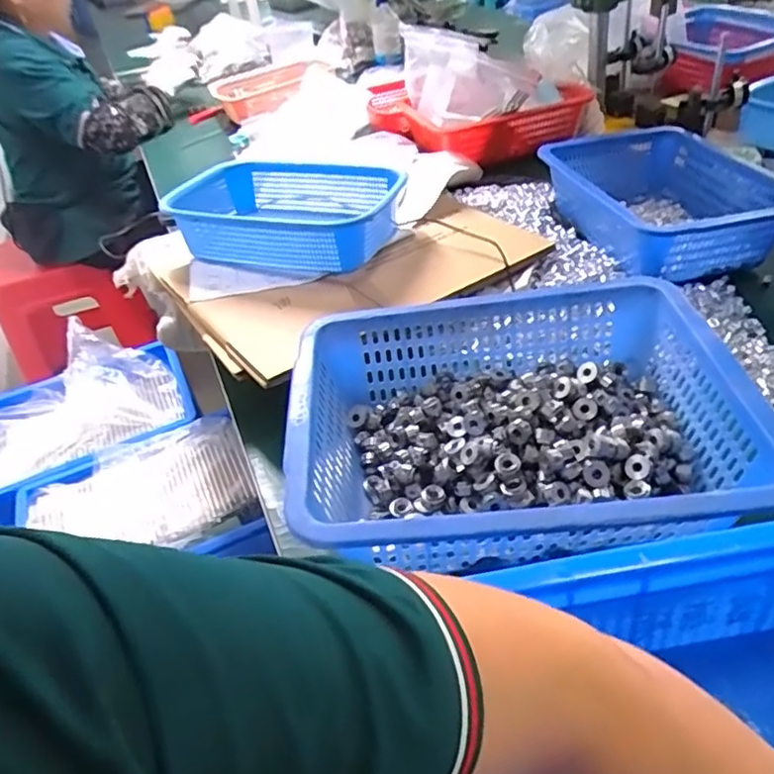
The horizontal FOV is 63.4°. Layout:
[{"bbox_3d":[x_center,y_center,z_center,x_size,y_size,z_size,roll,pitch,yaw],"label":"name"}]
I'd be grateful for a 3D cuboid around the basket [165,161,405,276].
[{"bbox_3d":[-0.129,-0.236,0.844,0.297,0.076,0.218,4,42,13],"label":"basket"}]

